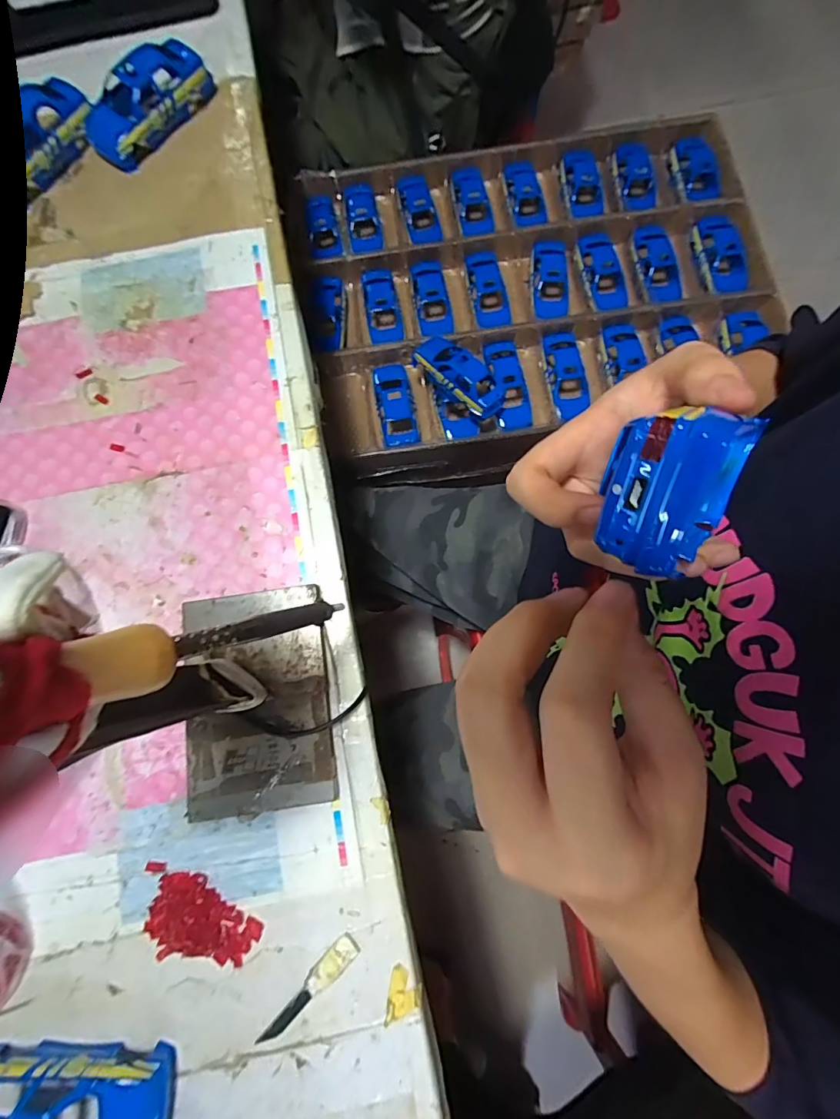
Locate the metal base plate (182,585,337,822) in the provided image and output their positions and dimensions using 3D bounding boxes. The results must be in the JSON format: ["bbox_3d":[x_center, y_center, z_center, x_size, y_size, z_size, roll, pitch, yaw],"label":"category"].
[{"bbox_3d":[-0.115,0.098,0.313,0.098,0.013,0.147,-9,78,-3],"label":"metal base plate"}]

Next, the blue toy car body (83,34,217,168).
[{"bbox_3d":[-0.251,-0.423,0.404,0.125,0.044,0.054,-42,81,-9],"label":"blue toy car body"}]

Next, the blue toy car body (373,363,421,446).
[{"bbox_3d":[-0.032,-0.209,0.583,0.048,0.025,0.129,-10,78,0],"label":"blue toy car body"}]

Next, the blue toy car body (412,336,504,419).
[{"bbox_3d":[0.050,-0.238,0.561,0.133,0.043,0.059,44,83,9],"label":"blue toy car body"}]

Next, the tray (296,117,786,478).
[{"bbox_3d":[0.157,-0.383,0.630,0.619,0.095,0.463,-9,78,0],"label":"tray"}]

